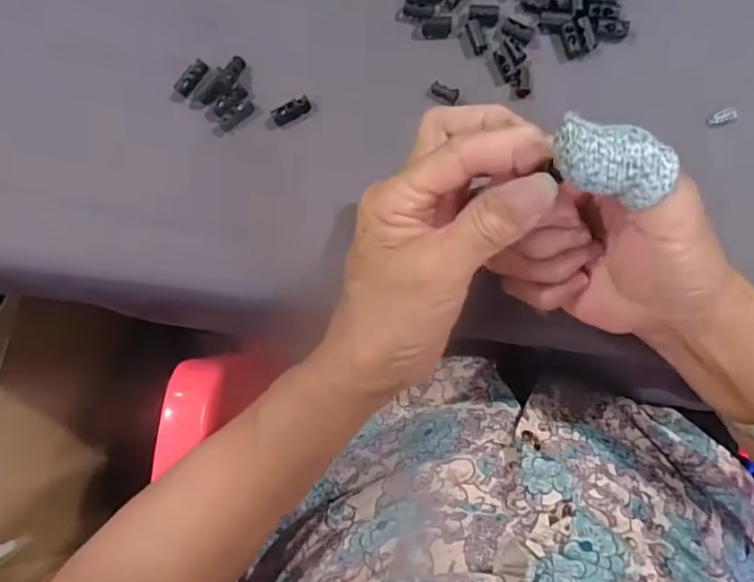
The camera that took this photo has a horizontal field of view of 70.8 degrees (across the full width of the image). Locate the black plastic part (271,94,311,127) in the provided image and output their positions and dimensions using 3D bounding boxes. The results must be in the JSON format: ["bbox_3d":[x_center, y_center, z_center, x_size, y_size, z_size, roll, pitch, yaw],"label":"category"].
[{"bbox_3d":[-0.052,-0.109,0.322,0.024,0.007,0.009,-30,82,-13],"label":"black plastic part"}]

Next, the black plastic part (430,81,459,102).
[{"bbox_3d":[0.041,-0.119,0.316,0.018,0.005,0.007,28,88,7],"label":"black plastic part"}]

